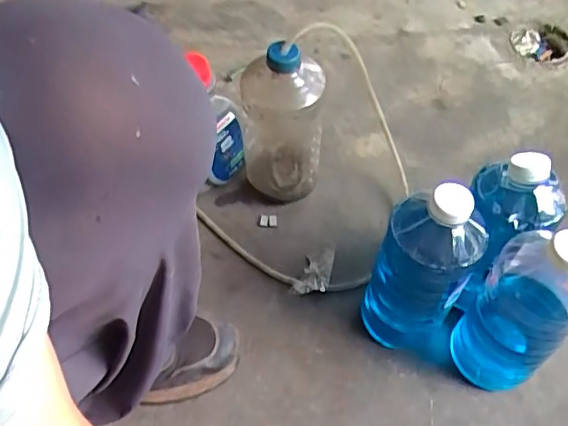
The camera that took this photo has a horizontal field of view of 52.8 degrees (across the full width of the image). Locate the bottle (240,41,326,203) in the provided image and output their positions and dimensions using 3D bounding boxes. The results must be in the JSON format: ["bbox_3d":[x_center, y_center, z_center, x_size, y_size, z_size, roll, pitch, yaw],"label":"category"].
[{"bbox_3d":[-0.002,-0.094,0.736,0.097,0.243,0.077,3,55,2],"label":"bottle"}]

